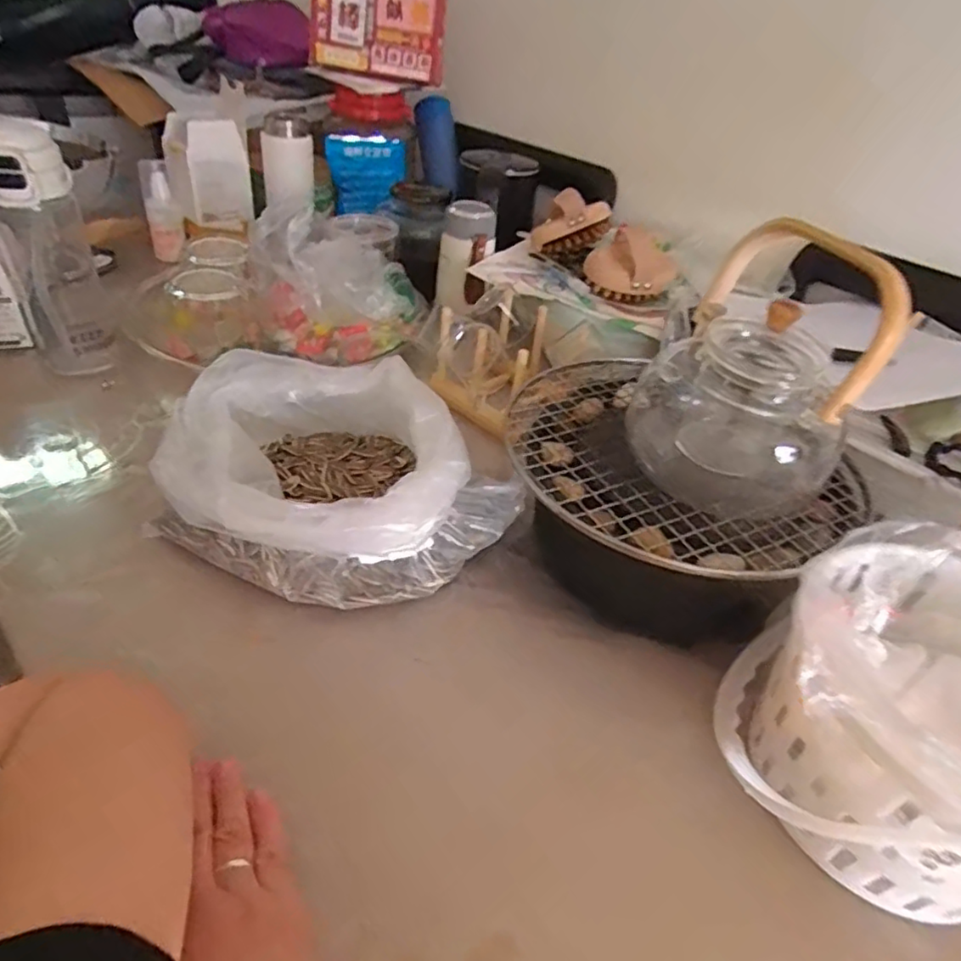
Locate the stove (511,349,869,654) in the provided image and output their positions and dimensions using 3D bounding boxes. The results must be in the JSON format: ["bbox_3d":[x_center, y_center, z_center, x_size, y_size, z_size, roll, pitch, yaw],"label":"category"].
[{"bbox_3d":[0.146,0.017,0.494,0.257,0.095,0.244,27,42,23],"label":"stove"}]

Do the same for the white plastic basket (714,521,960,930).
[{"bbox_3d":[0.244,0.137,0.344,0.180,0.139,0.177,24,41,20],"label":"white plastic basket"}]

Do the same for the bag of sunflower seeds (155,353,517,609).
[{"bbox_3d":[-0.112,-0.004,0.469,0.211,0.097,0.208,-24,48,-34],"label":"bag of sunflower seeds"}]

